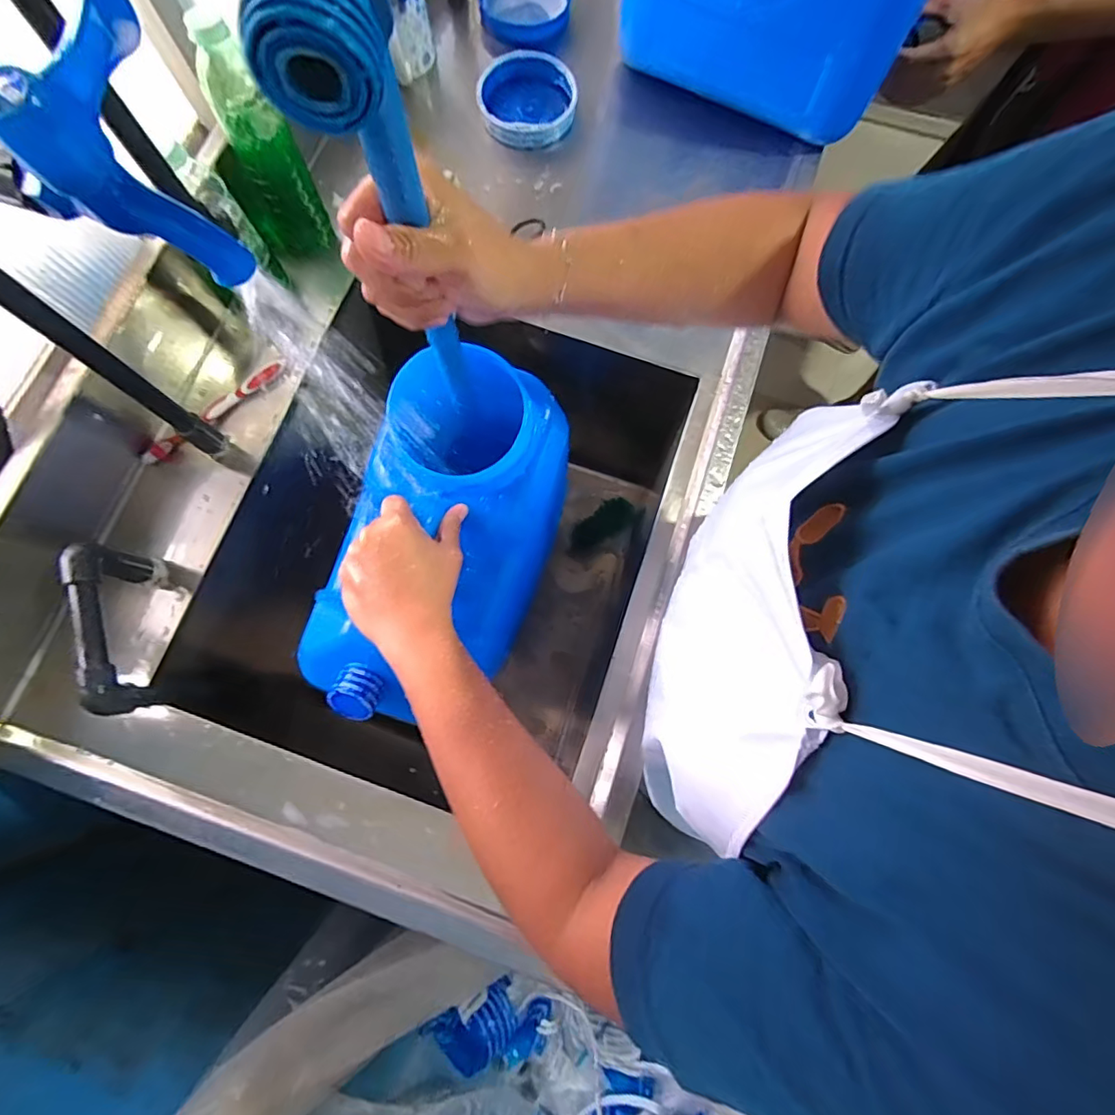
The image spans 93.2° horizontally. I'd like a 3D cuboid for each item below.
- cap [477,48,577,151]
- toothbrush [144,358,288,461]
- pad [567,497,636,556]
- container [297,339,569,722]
[{"bbox_3d":[-0.039,-0.583,0.674,0.118,0.038,0.115,0,76,0],"label":"cap"},{"bbox_3d":[-0.375,-0.162,0.579,0.178,0.013,0.020,-38,79,-8],"label":"toothbrush"},{"bbox_3d":[0.072,-0.053,0.915,0.132,0.019,0.055,-36,79,5],"label":"pad"},{"bbox_3d":[-0.107,-0.013,0.470,0.175,0.168,0.314,22,77,6],"label":"container"}]

